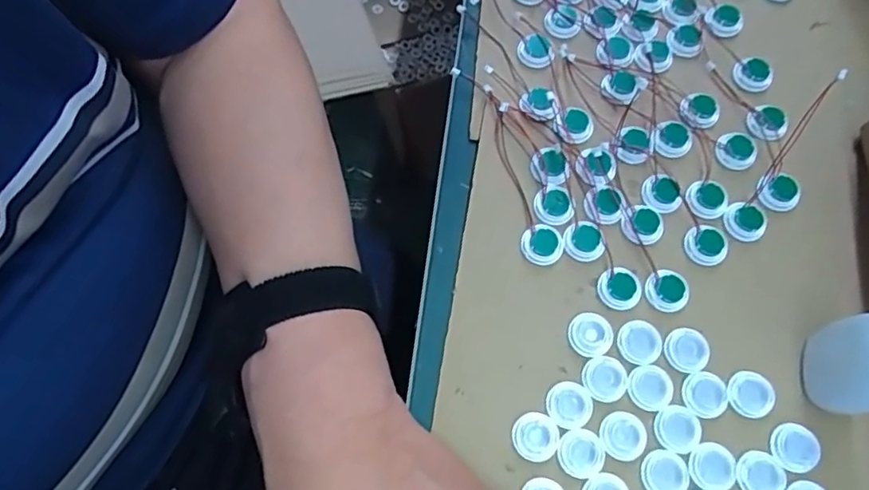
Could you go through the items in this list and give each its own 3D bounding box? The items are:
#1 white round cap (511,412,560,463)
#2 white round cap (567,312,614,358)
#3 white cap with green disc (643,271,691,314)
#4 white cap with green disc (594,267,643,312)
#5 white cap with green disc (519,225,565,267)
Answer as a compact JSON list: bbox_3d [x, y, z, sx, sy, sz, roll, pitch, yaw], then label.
[{"bbox_3d":[0.050,0.095,0.290,0.023,0.004,0.022,0,71,1],"label":"white round cap"},{"bbox_3d":[0.082,0.047,0.306,0.023,0.004,0.023,0,71,1],"label":"white round cap"},{"bbox_3d":[0.125,0.024,0.313,0.022,0.004,0.021,0,71,1],"label":"white cap with green disc"},{"bbox_3d":[0.100,0.023,0.314,0.022,0.005,0.022,0,71,1],"label":"white cap with green disc"},{"bbox_3d":[0.059,0.000,0.322,0.023,0.004,0.022,0,71,1],"label":"white cap with green disc"}]

